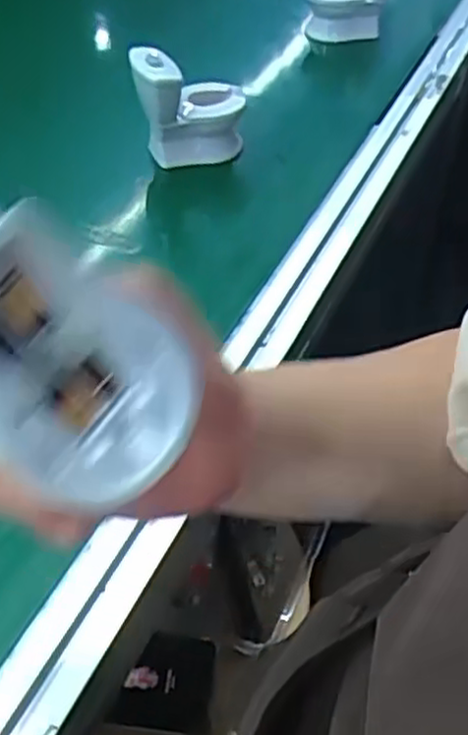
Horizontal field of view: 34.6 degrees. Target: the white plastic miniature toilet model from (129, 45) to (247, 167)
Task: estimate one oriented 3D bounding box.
[{"bbox_3d":[-0.037,-0.241,0.686,0.095,0.113,0.049,-15,48,-7],"label":"white plastic miniature toilet model"}]

